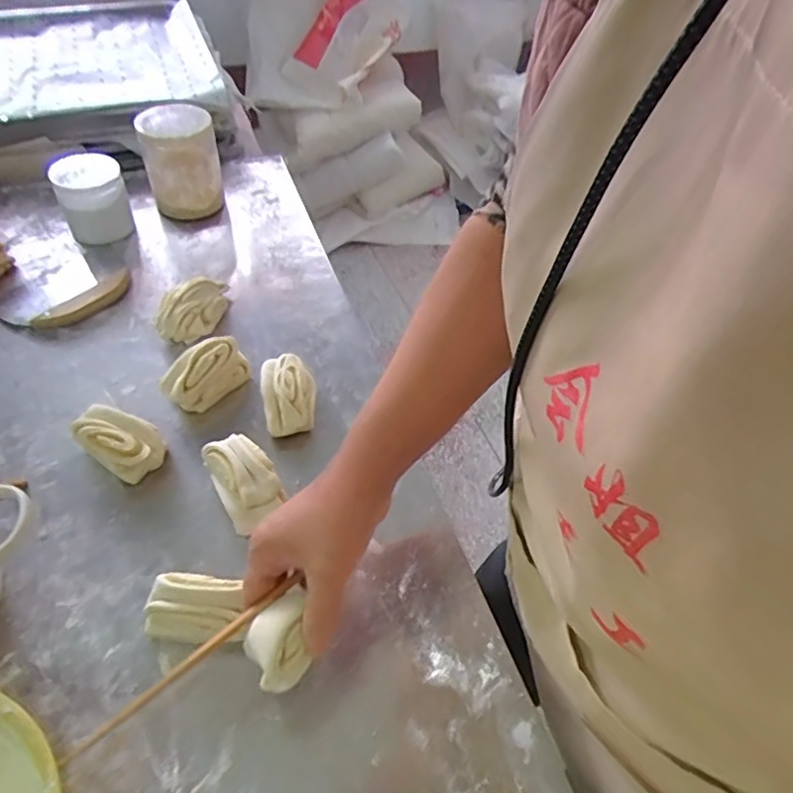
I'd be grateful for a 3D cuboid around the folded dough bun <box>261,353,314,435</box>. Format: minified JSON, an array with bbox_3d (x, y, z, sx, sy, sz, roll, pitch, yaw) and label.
[{"bbox_3d":[-0.112,0.000,0.629,0.055,0.045,0.089,-9,51,-13],"label":"folded dough bun"}]

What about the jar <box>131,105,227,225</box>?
[{"bbox_3d":[-0.301,-0.332,0.842,0.098,0.122,0.106,-14,53,-16],"label":"jar"}]

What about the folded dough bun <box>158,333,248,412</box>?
[{"bbox_3d":[-0.202,-0.024,0.640,0.046,0.051,0.093,34,55,21],"label":"folded dough bun"}]

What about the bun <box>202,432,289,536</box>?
[{"bbox_3d":[-0.143,0.077,0.562,0.052,0.049,0.091,-24,56,-23],"label":"bun"}]

